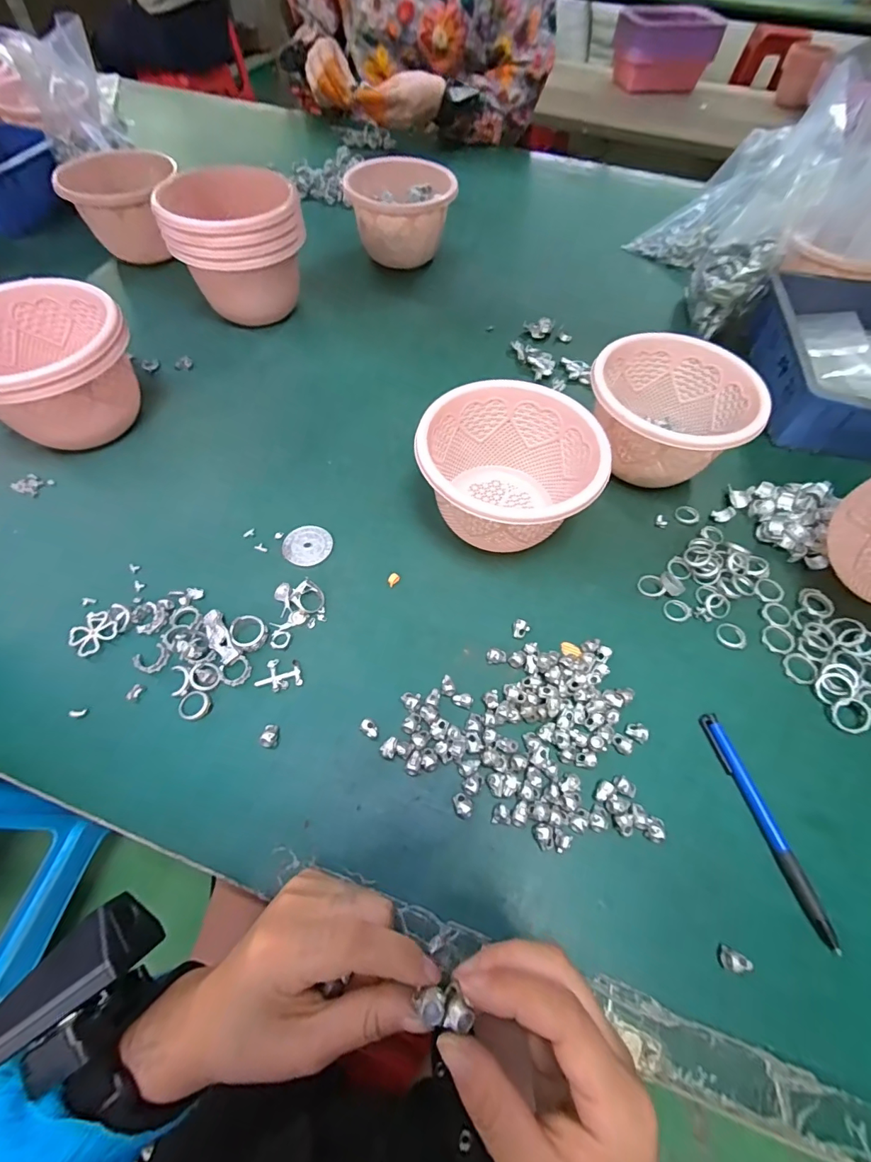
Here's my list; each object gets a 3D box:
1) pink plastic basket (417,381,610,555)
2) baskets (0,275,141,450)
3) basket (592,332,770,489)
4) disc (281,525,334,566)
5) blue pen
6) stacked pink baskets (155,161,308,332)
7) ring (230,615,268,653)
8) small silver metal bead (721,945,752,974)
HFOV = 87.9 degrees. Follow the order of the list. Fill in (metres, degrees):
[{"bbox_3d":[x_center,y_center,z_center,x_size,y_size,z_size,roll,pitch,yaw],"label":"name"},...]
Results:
[{"bbox_3d":[0.058,-0.091,0.394,0.144,0.087,0.139,2,60,-2],"label":"pink plastic basket"},{"bbox_3d":[-0.361,-0.194,0.430,0.141,0.098,0.147,31,63,14],"label":"baskets"},{"bbox_3d":[0.215,-0.157,0.438,0.139,0.086,0.135,1,60,-2],"label":"basket"},{"bbox_3d":[-0.115,-0.032,0.405,0.042,0.005,0.040,1,60,-2],"label":"disc"},{"bbox_3d":[0.215,0.157,0.297,0.013,0.011,0.138,-11,61,-9],"label":"blue pen"},{"bbox_3d":[-0.230,-0.379,0.527,0.136,0.130,0.111,-37,68,-22],"label":"stacked pink baskets"},{"bbox_3d":[-0.145,0.040,0.352,0.030,0.007,0.025,35,64,16],"label":"ring"},{"bbox_3d":[0.171,0.218,0.260,0.013,0.014,0.011,17,60,7],"label":"small silver metal bead"}]

